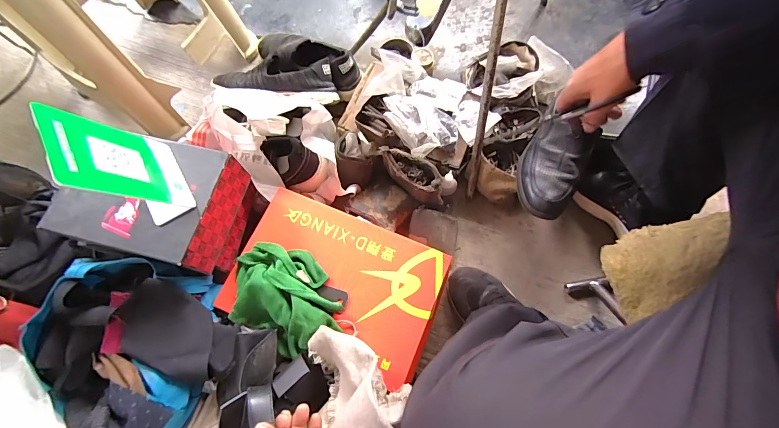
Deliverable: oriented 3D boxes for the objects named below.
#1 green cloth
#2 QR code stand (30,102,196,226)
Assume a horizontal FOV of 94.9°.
[{"bbox_3d":[-0.164,0.121,0.533,0.139,0.061,0.176,-31,73,-7],"label":"green cloth"},{"bbox_3d":[-0.318,-0.064,0.431,0.059,0.146,0.113,-31,73,-7],"label":"QR code stand"}]

